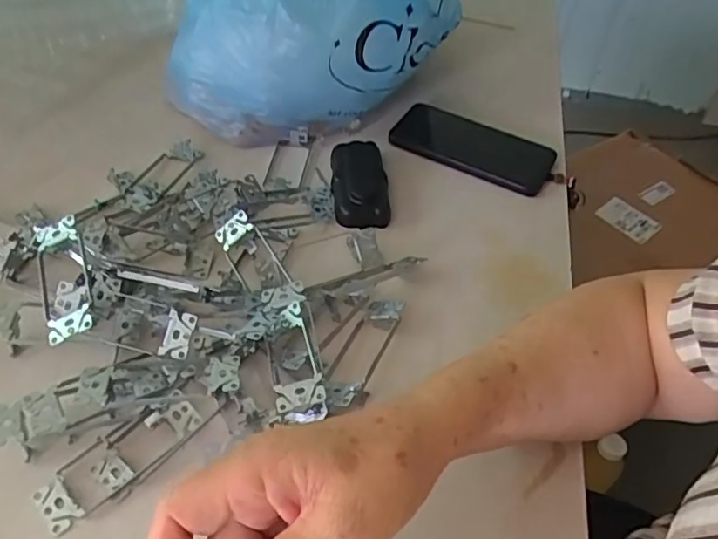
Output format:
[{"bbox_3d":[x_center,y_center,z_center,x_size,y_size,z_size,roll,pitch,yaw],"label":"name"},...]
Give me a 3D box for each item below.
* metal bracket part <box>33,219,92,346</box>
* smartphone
[{"bbox_3d":[-0.221,0.004,0.430,0.038,0.014,0.112,-31,59,3],"label":"metal bracket part"},{"bbox_3d":[0.123,-0.133,0.617,0.166,0.011,0.094,25,50,17],"label":"smartphone"}]

